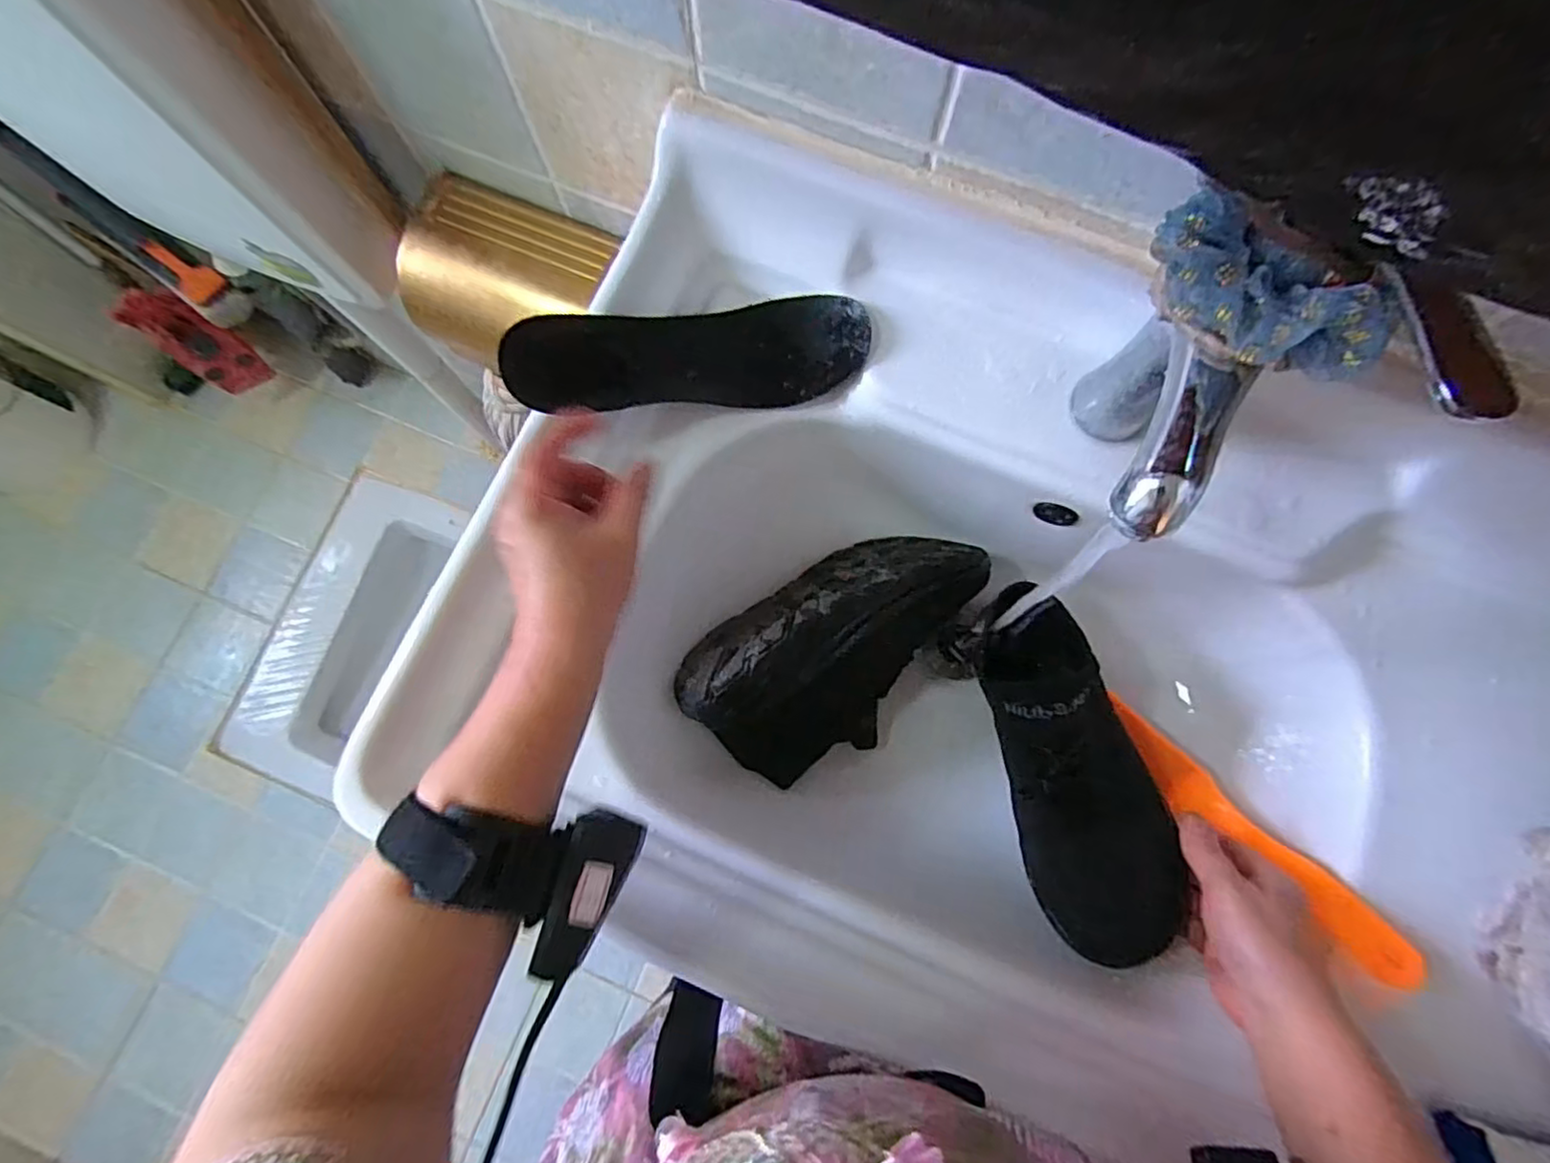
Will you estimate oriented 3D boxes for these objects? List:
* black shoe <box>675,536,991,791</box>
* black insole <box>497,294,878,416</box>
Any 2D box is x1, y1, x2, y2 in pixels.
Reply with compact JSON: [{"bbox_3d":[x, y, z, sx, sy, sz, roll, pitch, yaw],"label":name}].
[{"bbox_3d":[0.052,0.043,0.468,0.226,0.086,0.123,-34,81,-6],"label":"black shoe"},{"bbox_3d":[-0.054,-0.148,0.421,0.222,0.045,0.067,-10,79,-16],"label":"black insole"}]

